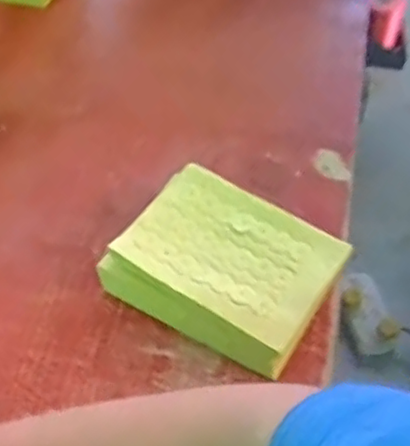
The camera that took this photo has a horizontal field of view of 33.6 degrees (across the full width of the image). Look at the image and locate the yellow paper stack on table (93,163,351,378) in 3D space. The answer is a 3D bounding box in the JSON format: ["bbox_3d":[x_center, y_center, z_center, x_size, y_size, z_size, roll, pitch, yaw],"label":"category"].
[{"bbox_3d":[0.019,0.035,0.566,0.169,0.055,0.132,26,54,16],"label":"yellow paper stack on table"}]

